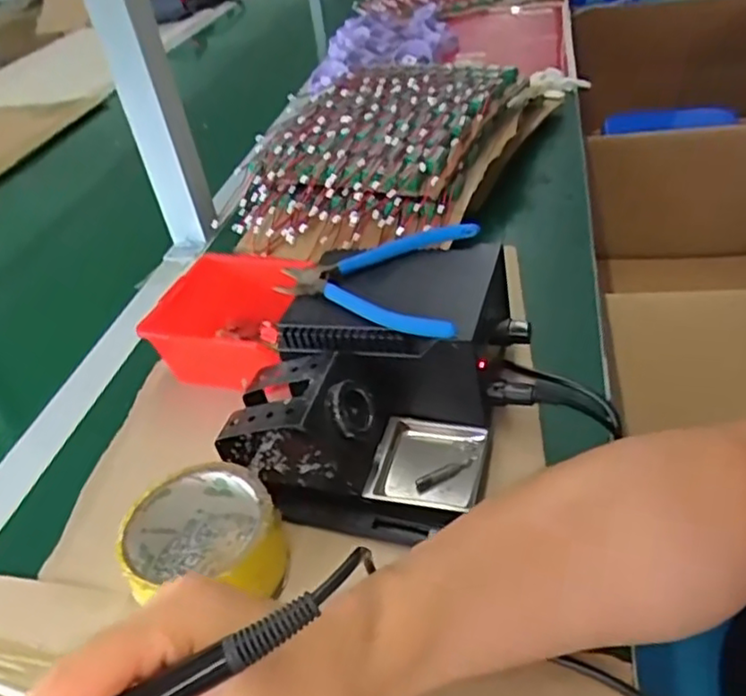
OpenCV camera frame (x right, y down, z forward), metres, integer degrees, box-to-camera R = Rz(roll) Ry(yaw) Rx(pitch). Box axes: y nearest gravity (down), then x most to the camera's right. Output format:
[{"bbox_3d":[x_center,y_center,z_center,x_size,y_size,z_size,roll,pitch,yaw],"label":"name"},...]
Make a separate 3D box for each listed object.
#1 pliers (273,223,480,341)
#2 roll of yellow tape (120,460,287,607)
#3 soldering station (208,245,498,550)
[{"bbox_3d":[-0.001,-0.047,0.449,0.130,0.020,0.115,2,40,14],"label":"pliers"},{"bbox_3d":[-0.096,0.111,0.380,0.088,0.046,0.082,-15,39,-8],"label":"roll of yellow tape"},{"bbox_3d":[0.005,0.014,0.445,0.158,0.094,0.199,9,42,20],"label":"soldering station"}]

